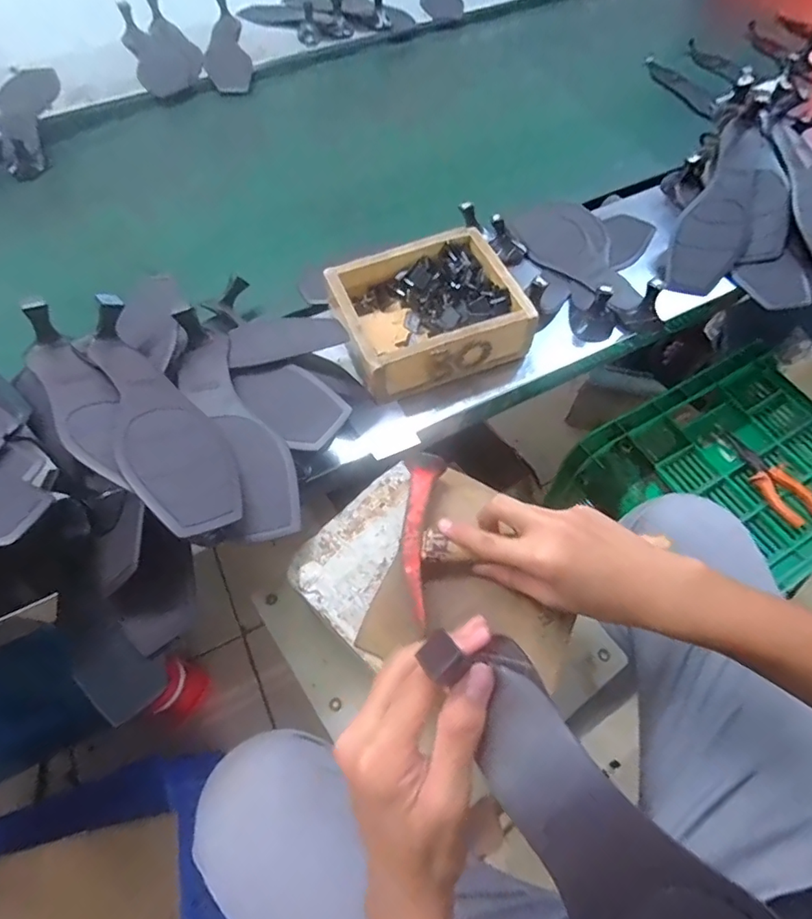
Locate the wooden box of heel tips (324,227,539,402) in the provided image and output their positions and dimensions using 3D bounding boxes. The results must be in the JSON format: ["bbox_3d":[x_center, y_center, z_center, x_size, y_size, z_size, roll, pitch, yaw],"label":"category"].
[{"bbox_3d":[0.023,-0.159,0.549,0.179,0.055,0.157,-21,62,-10],"label":"wooden box of heel tips"}]

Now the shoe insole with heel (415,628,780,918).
[{"bbox_3d":[0.080,0.161,0.226,0.067,0.042,0.196,-34,71,-17],"label":"shoe insole with heel"}]

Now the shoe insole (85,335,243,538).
[{"bbox_3d":[-0.193,-0.028,0.418,0.080,0.010,0.219,-1,45,-41],"label":"shoe insole"}]

